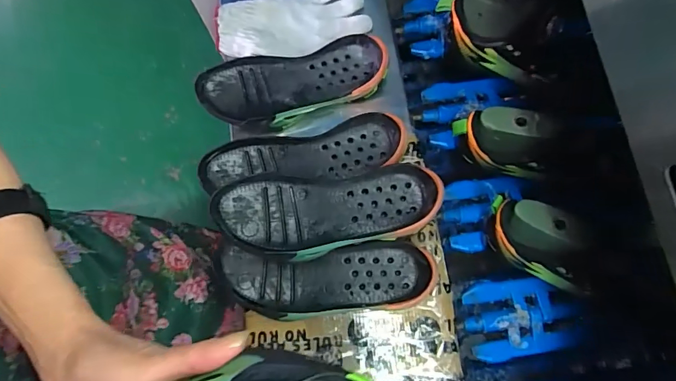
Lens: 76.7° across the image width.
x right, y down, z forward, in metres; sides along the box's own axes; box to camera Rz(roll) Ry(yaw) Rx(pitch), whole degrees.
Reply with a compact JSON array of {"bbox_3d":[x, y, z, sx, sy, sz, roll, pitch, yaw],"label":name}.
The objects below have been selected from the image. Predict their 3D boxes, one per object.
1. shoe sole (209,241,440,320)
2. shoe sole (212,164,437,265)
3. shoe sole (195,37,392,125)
[{"bbox_3d":[-0.016,0.102,0.485,0.242,0.034,0.081,0,76,2],"label":"shoe sole"},{"bbox_3d":[-0.011,0.028,0.483,0.241,0.049,0.091,-3,76,1],"label":"shoe sole"},{"bbox_3d":[-0.056,-0.137,0.540,0.233,0.026,0.084,-10,76,-1],"label":"shoe sole"}]

